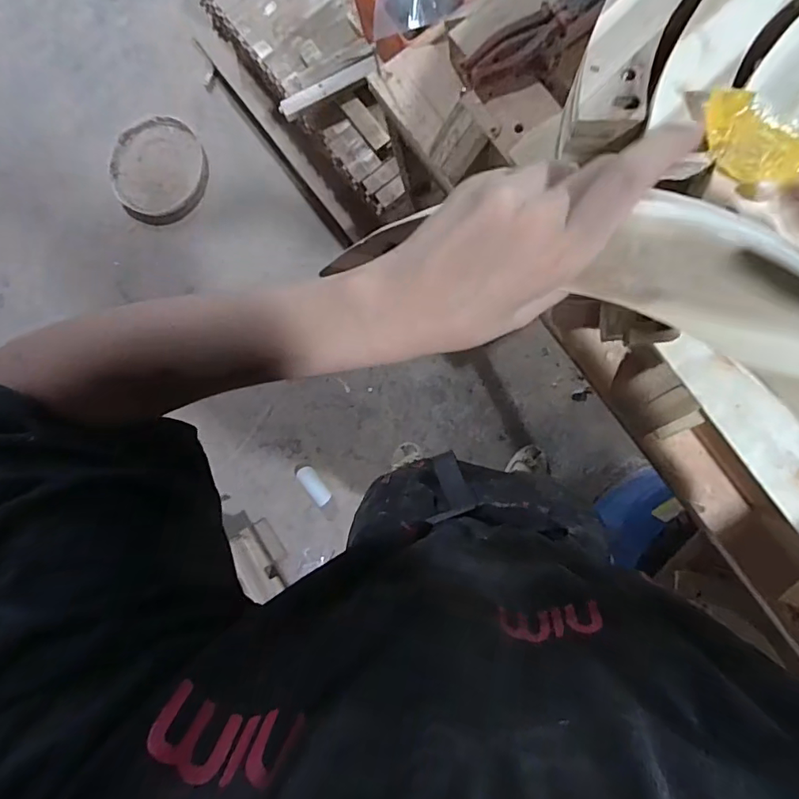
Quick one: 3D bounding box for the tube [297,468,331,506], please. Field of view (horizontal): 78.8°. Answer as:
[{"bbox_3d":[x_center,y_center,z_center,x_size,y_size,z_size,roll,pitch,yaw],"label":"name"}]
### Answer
[{"bbox_3d":[-0.247,0.251,1.421,0.048,0.034,0.126,-40,82,3],"label":"tube"}]

